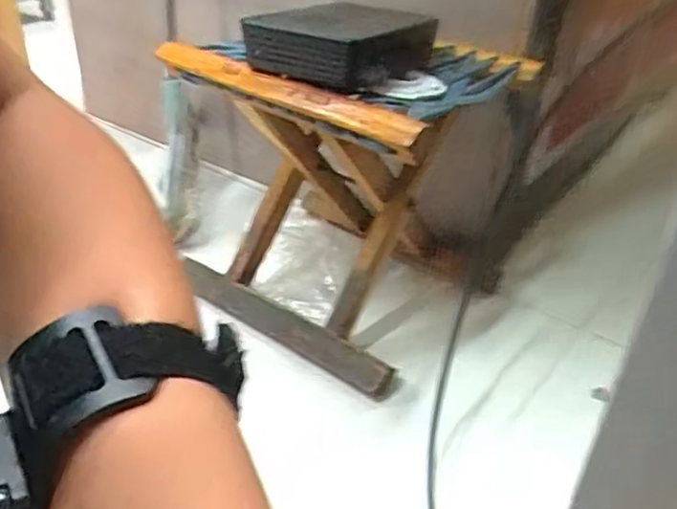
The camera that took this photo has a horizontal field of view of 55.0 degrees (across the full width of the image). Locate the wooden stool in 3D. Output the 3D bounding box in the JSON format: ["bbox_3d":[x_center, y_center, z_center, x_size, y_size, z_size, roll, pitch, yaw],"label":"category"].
[{"bbox_3d":[0.008,-0.064,0.645,0.259,0.269,0.223,23,37,29],"label":"wooden stool"}]

